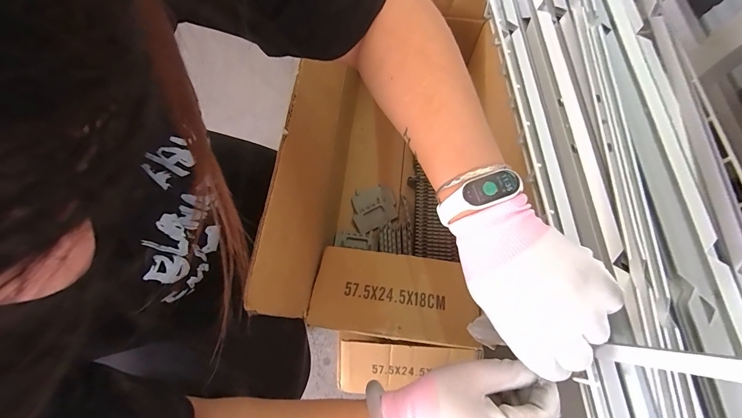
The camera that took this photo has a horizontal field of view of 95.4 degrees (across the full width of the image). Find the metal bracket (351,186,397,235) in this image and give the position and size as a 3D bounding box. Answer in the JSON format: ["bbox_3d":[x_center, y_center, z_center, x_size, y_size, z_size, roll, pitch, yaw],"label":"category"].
[{"bbox_3d":[0.007,-0.001,0.690,0.086,0.011,0.093,-8,70,-3],"label":"metal bracket"}]

